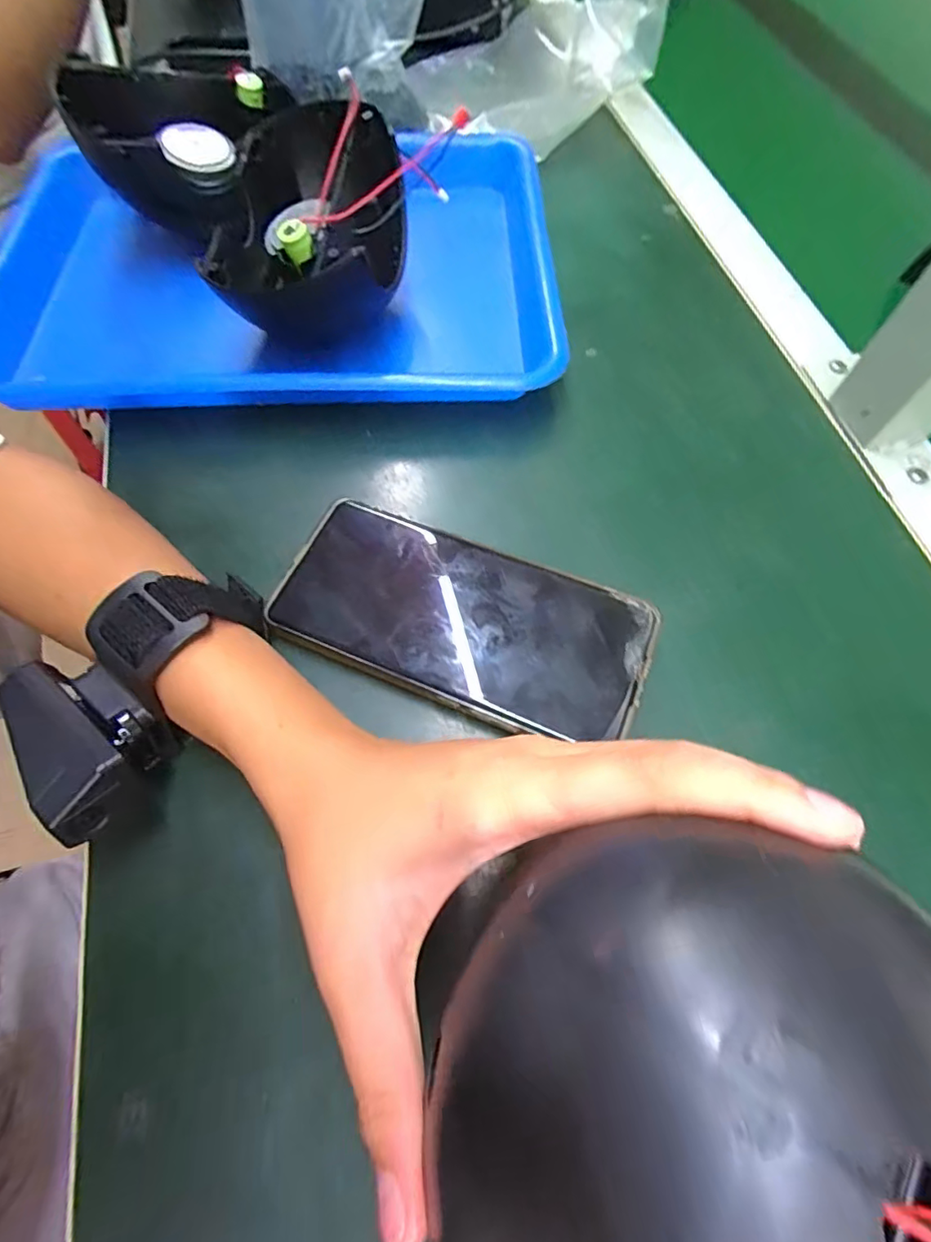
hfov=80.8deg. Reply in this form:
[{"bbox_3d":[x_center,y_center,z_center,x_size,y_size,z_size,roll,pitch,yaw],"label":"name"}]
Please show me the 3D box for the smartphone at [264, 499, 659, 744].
[{"bbox_3d":[-0.003,-0.002,0.243,0.161,0.008,0.074,21,67,9],"label":"smartphone"}]

